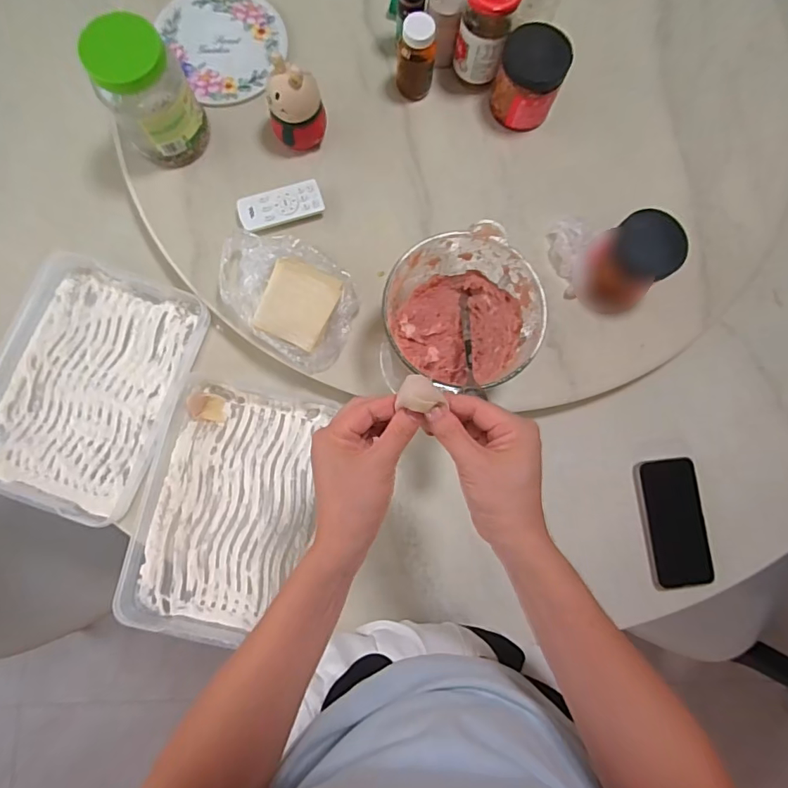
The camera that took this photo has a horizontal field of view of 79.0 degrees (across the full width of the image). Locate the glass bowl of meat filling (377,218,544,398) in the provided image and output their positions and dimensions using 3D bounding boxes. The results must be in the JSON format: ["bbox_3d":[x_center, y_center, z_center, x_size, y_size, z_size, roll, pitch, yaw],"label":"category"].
[{"bbox_3d":[0.071,-0.087,0.550,0.173,0.093,0.166,0,81,-2],"label":"glass bowl of meat filling"}]

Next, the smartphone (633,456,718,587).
[{"bbox_3d":[0.366,0.165,0.620,0.082,0.005,0.159,-6,81,-3],"label":"smartphone"}]

